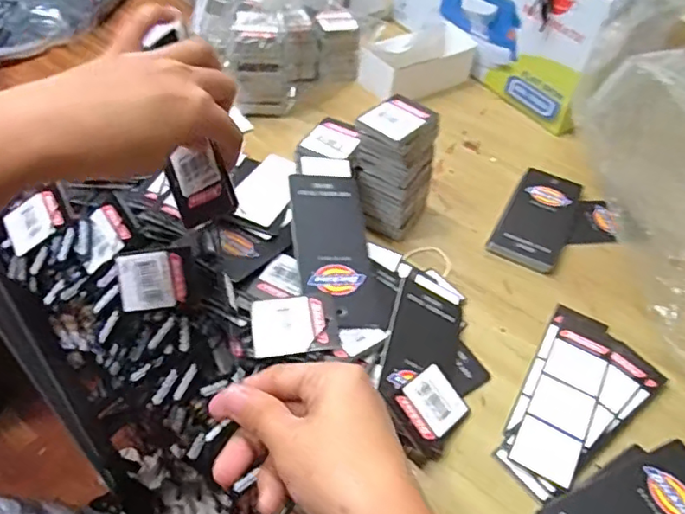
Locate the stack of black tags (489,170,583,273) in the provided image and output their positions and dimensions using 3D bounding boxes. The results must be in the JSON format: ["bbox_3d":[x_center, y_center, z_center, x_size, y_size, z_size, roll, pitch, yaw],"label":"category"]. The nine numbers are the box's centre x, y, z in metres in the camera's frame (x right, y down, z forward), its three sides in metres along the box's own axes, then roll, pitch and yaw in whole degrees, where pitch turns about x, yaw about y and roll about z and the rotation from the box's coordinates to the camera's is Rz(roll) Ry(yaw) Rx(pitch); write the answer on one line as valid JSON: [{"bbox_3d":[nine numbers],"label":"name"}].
[{"bbox_3d":[0.161,-0.034,0.476,0.053,0.014,0.105,24,50,16],"label":"stack of black tags"}]

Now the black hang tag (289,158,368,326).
[{"bbox_3d":[-0.006,-0.013,0.382,0.048,0.006,0.121,3,63,-23],"label":"black hang tag"}]

